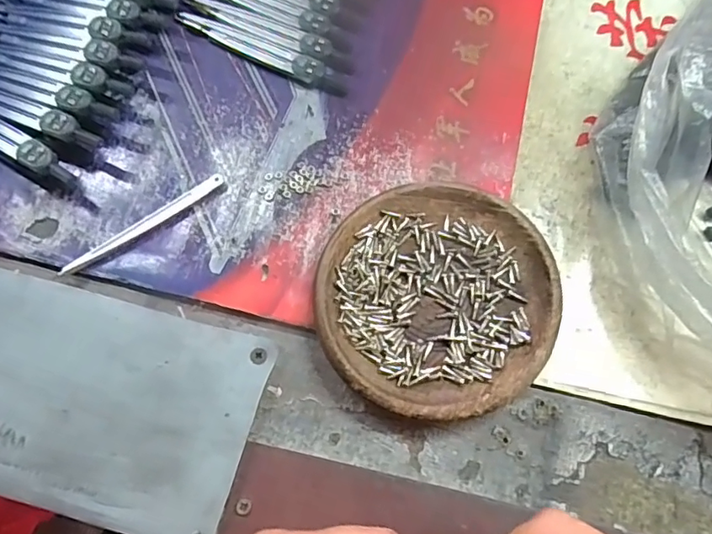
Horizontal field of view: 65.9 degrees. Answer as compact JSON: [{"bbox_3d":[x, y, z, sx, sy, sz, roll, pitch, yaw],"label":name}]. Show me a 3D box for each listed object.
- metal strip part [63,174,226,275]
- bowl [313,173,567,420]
[{"bbox_3d":[-0.108,-0.023,0.282,0.090,0.005,0.008,-34,76,-12],"label":"metal strip part"},{"bbox_3d":[0.039,0.015,0.267,0.110,0.019,0.111,1,72,-2],"label":"bowl"}]

